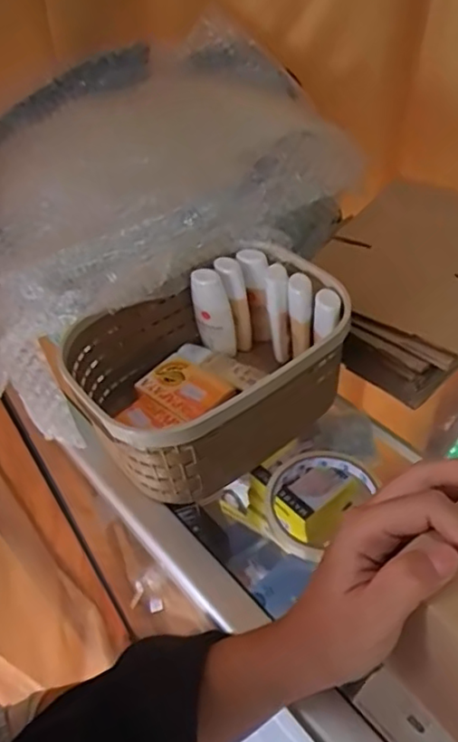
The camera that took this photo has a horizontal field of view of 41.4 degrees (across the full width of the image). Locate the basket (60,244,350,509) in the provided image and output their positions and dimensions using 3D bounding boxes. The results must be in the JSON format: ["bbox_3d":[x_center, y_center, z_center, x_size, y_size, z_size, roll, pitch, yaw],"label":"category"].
[{"bbox_3d":[-0.013,-0.005,0.496,0.207,0.093,0.156,-28,49,-20],"label":"basket"}]

